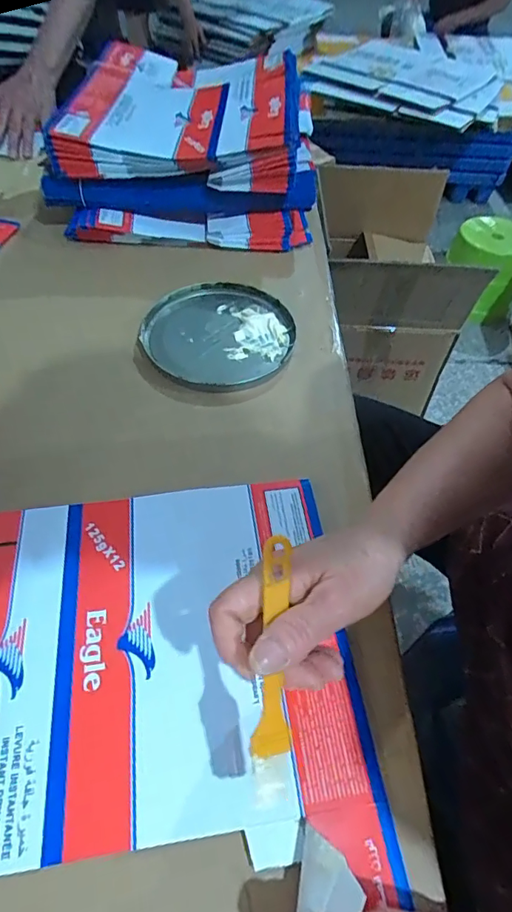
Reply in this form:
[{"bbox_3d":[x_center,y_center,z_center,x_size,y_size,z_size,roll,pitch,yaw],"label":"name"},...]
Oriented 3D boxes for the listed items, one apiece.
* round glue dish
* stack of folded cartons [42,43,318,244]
[{"bbox_3d":[-0.040,-0.137,0.548,0.165,0.010,0.166,2,54,-3],"label":"round glue dish"},{"bbox_3d":[-0.089,-0.446,0.696,0.333,0.124,0.343,3,54,-2],"label":"stack of folded cartons"}]

